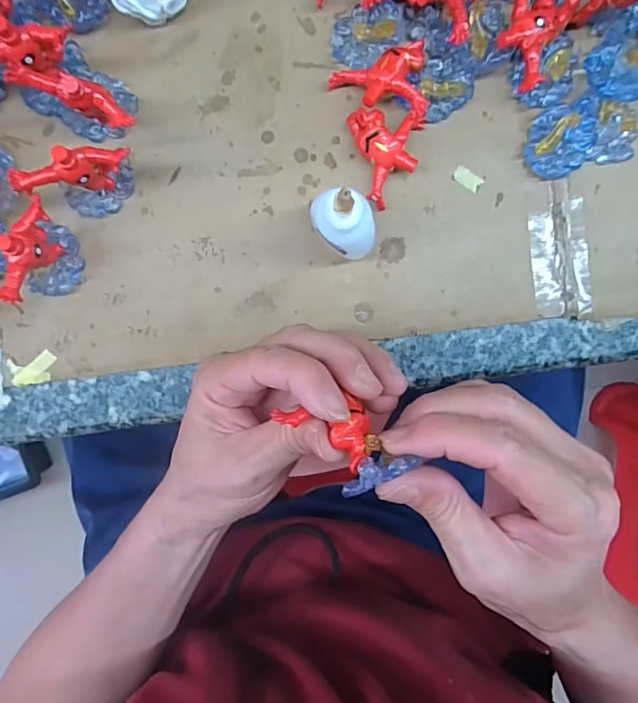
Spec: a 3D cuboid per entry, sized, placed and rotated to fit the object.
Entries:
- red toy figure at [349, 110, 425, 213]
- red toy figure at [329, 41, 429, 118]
[{"bbox_3d":[0.032,-0.097,0.251,0.036,0.015,0.044,6,93,1],"label":"red toy figure"},{"bbox_3d":[0.029,-0.131,0.248,0.046,0.016,0.031,-6,93,1],"label":"red toy figure"}]

